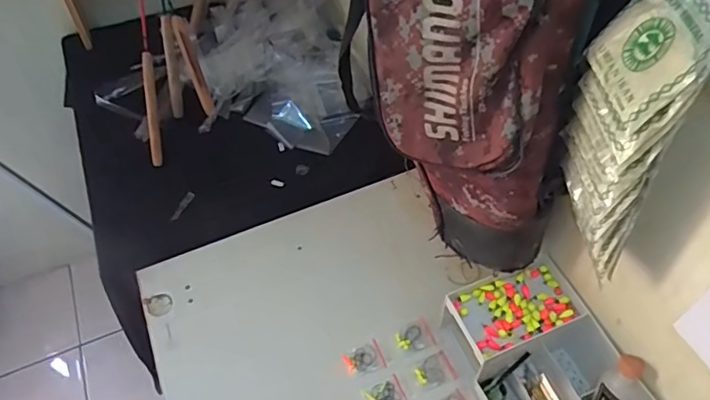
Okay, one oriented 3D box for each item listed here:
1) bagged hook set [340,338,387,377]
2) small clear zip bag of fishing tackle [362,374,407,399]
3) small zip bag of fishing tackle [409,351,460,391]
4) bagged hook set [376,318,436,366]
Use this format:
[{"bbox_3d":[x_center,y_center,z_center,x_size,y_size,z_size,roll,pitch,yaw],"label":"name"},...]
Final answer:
[{"bbox_3d":[0.011,0.204,0.686,0.051,0.004,0.037,-17,55,-11],"label":"bagged hook set"},{"bbox_3d":[0.036,0.240,0.659,0.047,0.004,0.036,-19,56,-12],"label":"small clear zip bag of fishing tackle"},{"bbox_3d":[0.099,0.217,0.675,0.051,0.004,0.039,-19,55,-12],"label":"small zip bag of fishing tackle"},{"bbox_3d":[0.067,0.184,0.699,0.071,0.004,0.043,-19,56,-12],"label":"bagged hook set"}]

